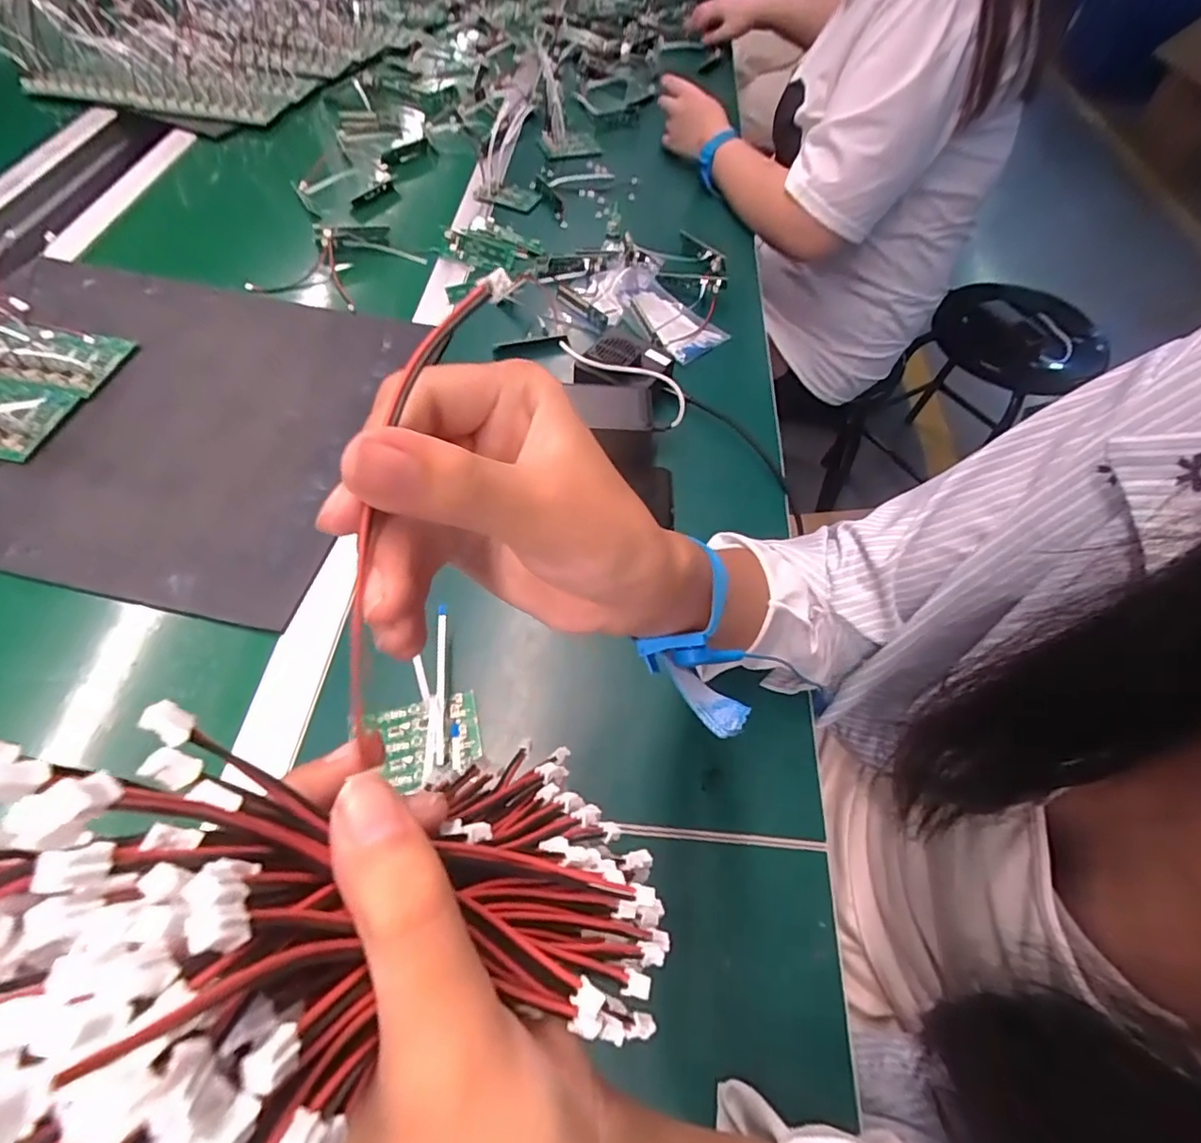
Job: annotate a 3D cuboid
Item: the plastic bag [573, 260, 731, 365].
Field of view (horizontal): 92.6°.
[{"bbox_3d":[0.055,-0.297,0.646,0.173,0.024,0.090,35,65,16],"label":"plastic bag"}]

